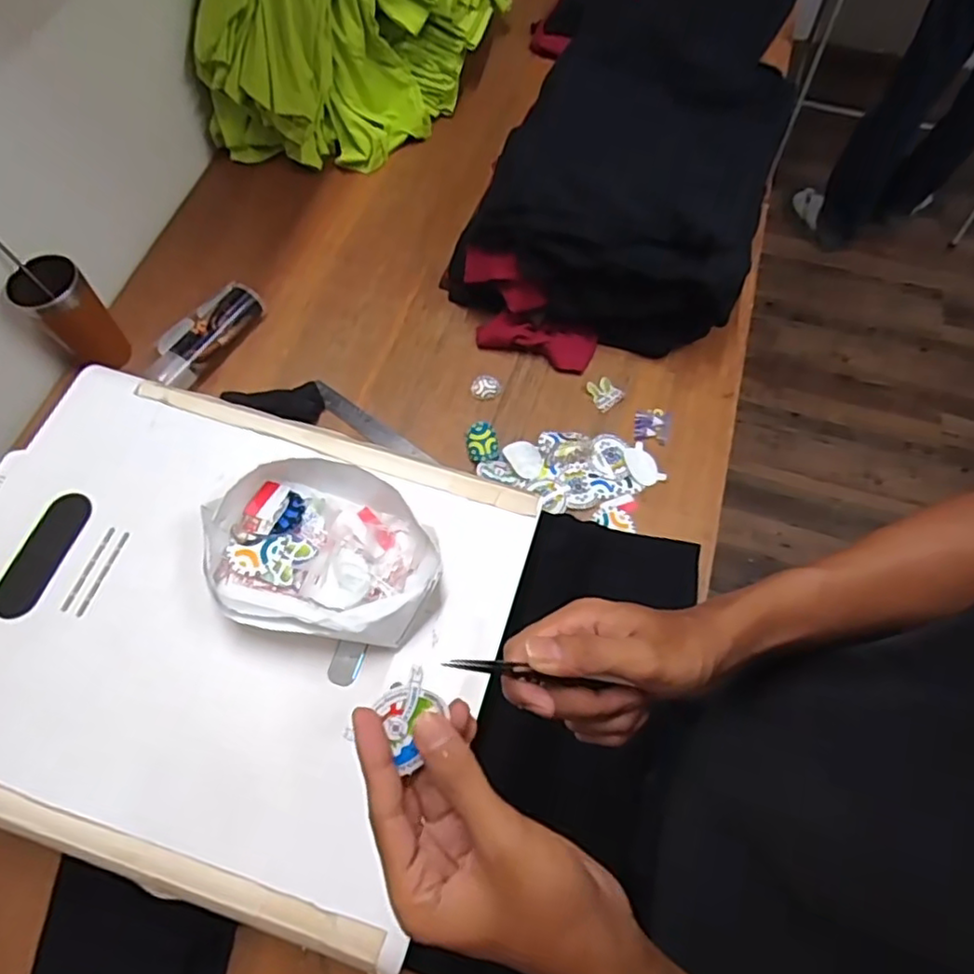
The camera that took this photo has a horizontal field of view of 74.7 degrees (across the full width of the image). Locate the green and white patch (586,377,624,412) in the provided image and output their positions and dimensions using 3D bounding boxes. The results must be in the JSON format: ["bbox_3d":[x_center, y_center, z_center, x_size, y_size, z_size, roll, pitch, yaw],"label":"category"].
[{"bbox_3d":[0.157,-0.125,0.847,0.038,0.004,0.044,-27,69,2],"label":"green and white patch"}]

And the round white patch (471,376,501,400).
[{"bbox_3d":[-0.001,-0.133,0.854,0.039,0.005,0.035,-8,65,-2],"label":"round white patch"}]

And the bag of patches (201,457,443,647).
[{"bbox_3d":[-0.141,0.054,0.556,0.195,0.049,0.152,4,65,3],"label":"bag of patches"}]

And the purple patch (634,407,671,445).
[{"bbox_3d":[0.213,-0.081,0.823,0.045,0.005,0.046,12,66,7],"label":"purple patch"}]

